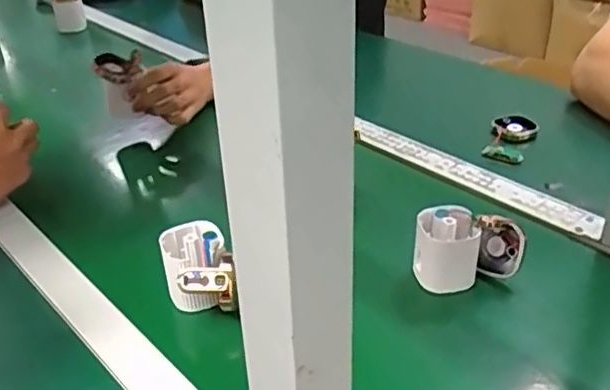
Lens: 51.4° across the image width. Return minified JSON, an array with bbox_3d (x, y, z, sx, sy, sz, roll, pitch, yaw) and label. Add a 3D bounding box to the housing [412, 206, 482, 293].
[{"bbox_3d":[0.133,0.057,0.602,0.060,0.070,0.063,6,35,15],"label":"housing"}]

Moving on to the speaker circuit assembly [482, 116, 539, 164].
[{"bbox_3d":[0.268,-0.072,0.830,0.053,0.025,0.098,16,37,27],"label":"speaker circuit assembly"}]

